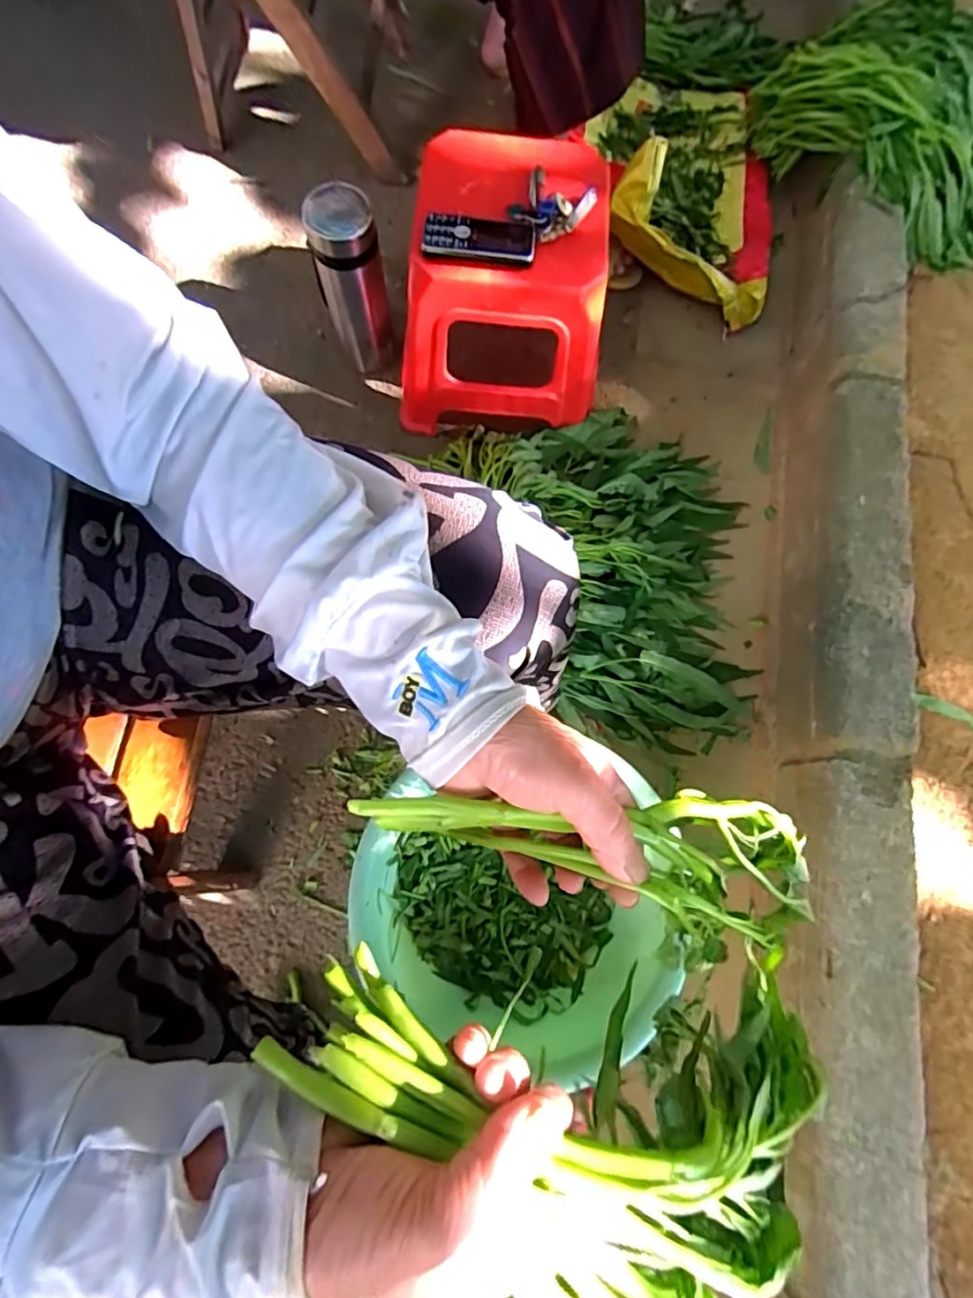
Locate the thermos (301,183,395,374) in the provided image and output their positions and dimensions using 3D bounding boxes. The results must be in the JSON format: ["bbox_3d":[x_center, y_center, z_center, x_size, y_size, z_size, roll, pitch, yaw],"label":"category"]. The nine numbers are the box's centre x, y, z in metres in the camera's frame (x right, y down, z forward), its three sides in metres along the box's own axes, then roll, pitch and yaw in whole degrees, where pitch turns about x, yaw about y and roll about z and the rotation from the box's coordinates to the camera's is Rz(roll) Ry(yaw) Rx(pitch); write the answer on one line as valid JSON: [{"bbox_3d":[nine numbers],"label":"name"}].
[{"bbox_3d":[-0.176,-0.478,0.777,0.082,0.226,0.081,-14,74,-4],"label":"thermos"}]

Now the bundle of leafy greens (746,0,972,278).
[{"bbox_3d":[0.652,-0.779,0.864,0.497,0.165,0.311,24,75,7],"label":"bundle of leafy greens"}]

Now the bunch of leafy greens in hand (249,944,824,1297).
[{"bbox_3d":[0.044,0.219,0.254,0.275,0.085,0.139,18,74,-10],"label":"bunch of leafy greens in hand"}]

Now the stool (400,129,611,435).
[{"bbox_3d":[0.021,-0.465,0.743,0.238,0.225,0.236,2,73,1],"label":"stool"}]

